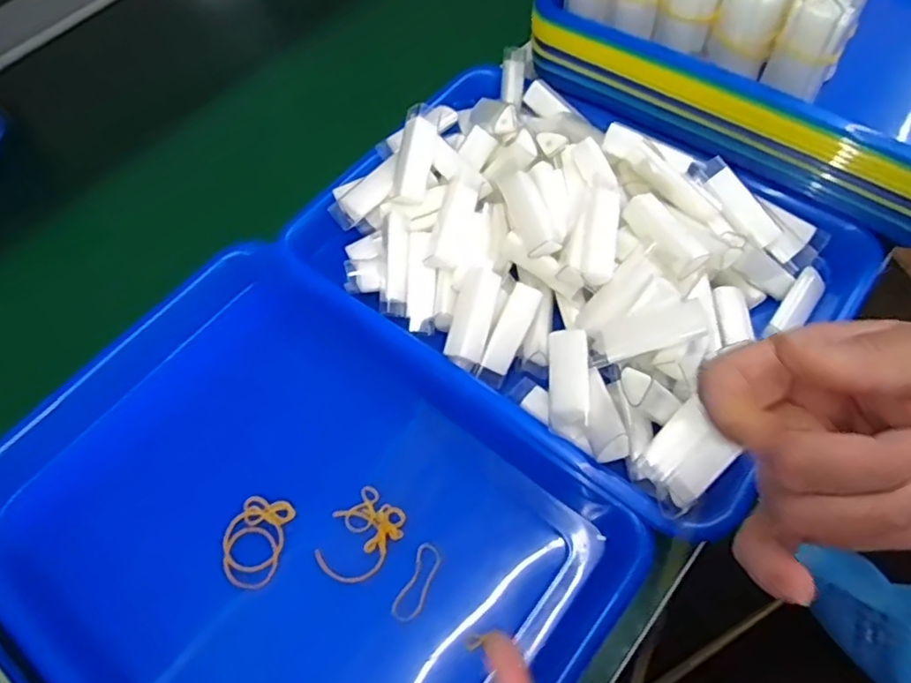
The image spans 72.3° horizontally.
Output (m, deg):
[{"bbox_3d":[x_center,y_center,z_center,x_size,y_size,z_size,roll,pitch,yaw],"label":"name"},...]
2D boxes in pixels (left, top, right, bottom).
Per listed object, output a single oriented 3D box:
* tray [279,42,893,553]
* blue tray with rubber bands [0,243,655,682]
[{"bbox_3d":[0.078,-0.069,0.395,0.314,0.059,0.241,36,69,22],"label":"tray"},{"bbox_3d":[-0.096,0.102,0.352,0.342,0.046,0.250,34,68,21],"label":"blue tray with rubber bands"}]

